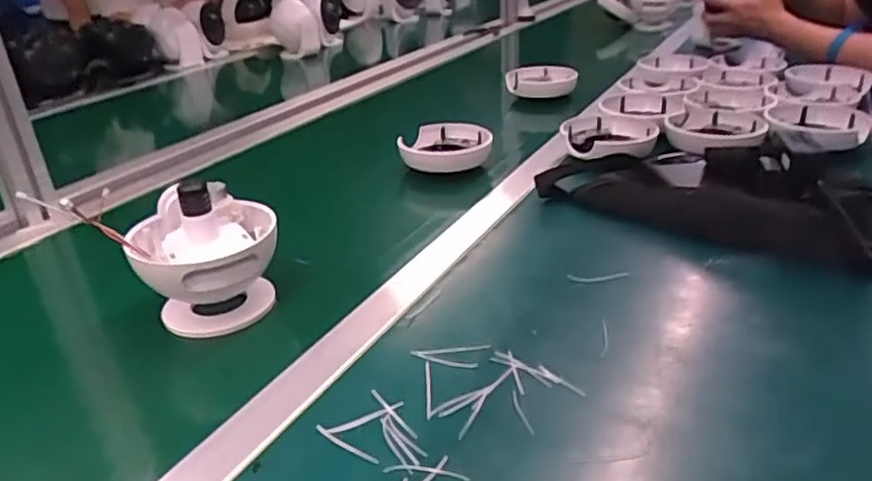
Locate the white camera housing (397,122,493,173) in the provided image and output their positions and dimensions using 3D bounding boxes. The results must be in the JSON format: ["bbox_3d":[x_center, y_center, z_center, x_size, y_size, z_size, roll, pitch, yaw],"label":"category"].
[{"bbox_3d":[0.010,-0.121,0.836,0.112,0.033,0.116,-2,24,-9],"label":"white camera housing"}]

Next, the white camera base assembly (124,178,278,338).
[{"bbox_3d":[-0.189,0.009,0.538,0.108,0.108,0.101,-8,25,-22],"label":"white camera base assembly"}]

